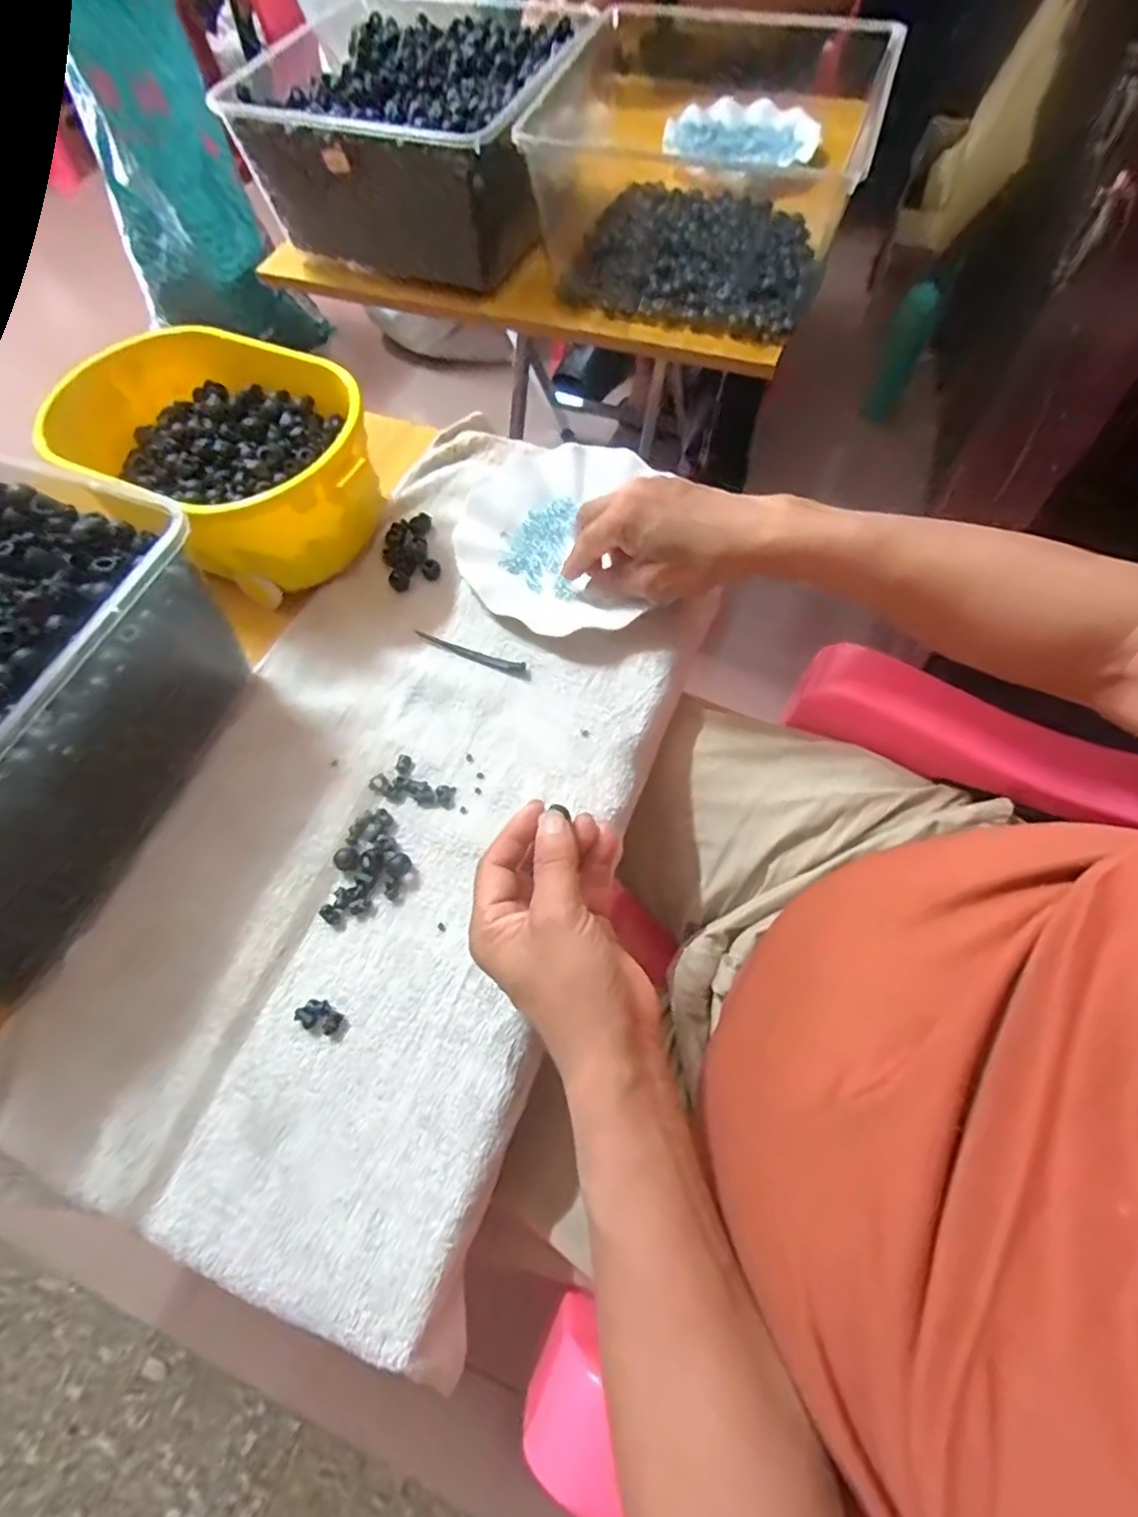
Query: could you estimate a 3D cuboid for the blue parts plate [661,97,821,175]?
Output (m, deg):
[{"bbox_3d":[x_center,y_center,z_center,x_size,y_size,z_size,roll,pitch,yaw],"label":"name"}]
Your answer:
[{"bbox_3d":[0.209,-0.757,0.786,0.154,0.031,0.141,-38,67,-15],"label":"blue parts plate"}]

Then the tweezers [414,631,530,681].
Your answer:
[{"bbox_3d":[-0.071,-0.077,0.473,0.092,0.005,0.010,21,66,13],"label":"tweezers"}]

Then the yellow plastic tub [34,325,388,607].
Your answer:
[{"bbox_3d":[-0.256,-0.221,0.499,0.243,0.103,0.158,25,67,15],"label":"yellow plastic tub"}]

